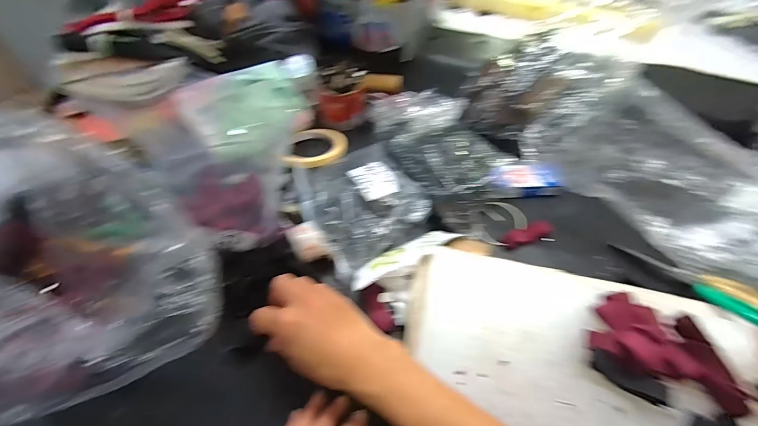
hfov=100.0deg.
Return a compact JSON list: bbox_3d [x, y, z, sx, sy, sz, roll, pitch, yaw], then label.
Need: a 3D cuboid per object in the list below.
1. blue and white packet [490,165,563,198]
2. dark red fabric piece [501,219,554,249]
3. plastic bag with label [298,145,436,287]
[{"bbox_3d":[0.195,-0.043,0.430,0.096,0.033,0.039,-1,56,-4],"label":"blue and white packet"},{"bbox_3d":[0.190,0.027,0.408,0.072,0.014,0.021,-19,59,-16],"label":"dark red fabric piece"},{"bbox_3d":[-0.020,-0.019,0.393,0.136,0.043,0.162,-24,61,-18],"label":"plastic bag with label"}]

